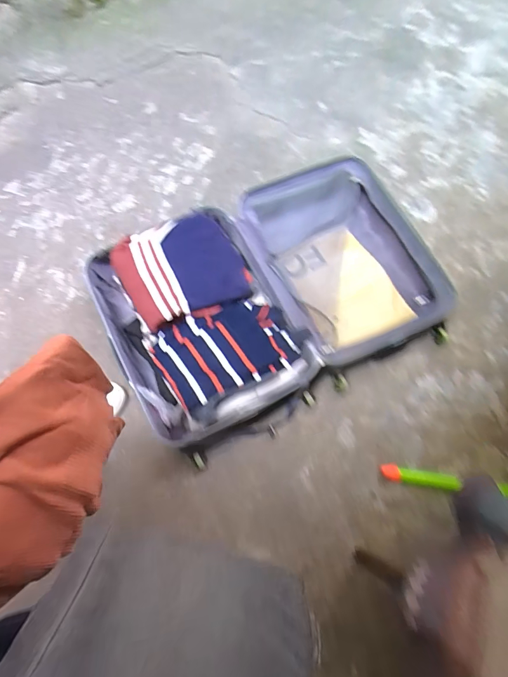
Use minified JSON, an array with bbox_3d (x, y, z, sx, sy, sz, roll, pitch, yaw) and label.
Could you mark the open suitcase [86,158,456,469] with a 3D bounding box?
[{"bbox_3d":[0.060,-0.128,1.063,0.915,0.235,0.656,-28,71,-10],"label":"open suitcase"}]

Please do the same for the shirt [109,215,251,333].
[{"bbox_3d":[-0.198,-0.186,1.009,0.328,0.100,0.272,-24,72,-9],"label":"shirt"}]

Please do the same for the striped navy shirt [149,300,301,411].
[{"bbox_3d":[-0.078,0.024,0.946,0.349,0.067,0.235,-24,72,-9],"label":"striped navy shirt"}]

